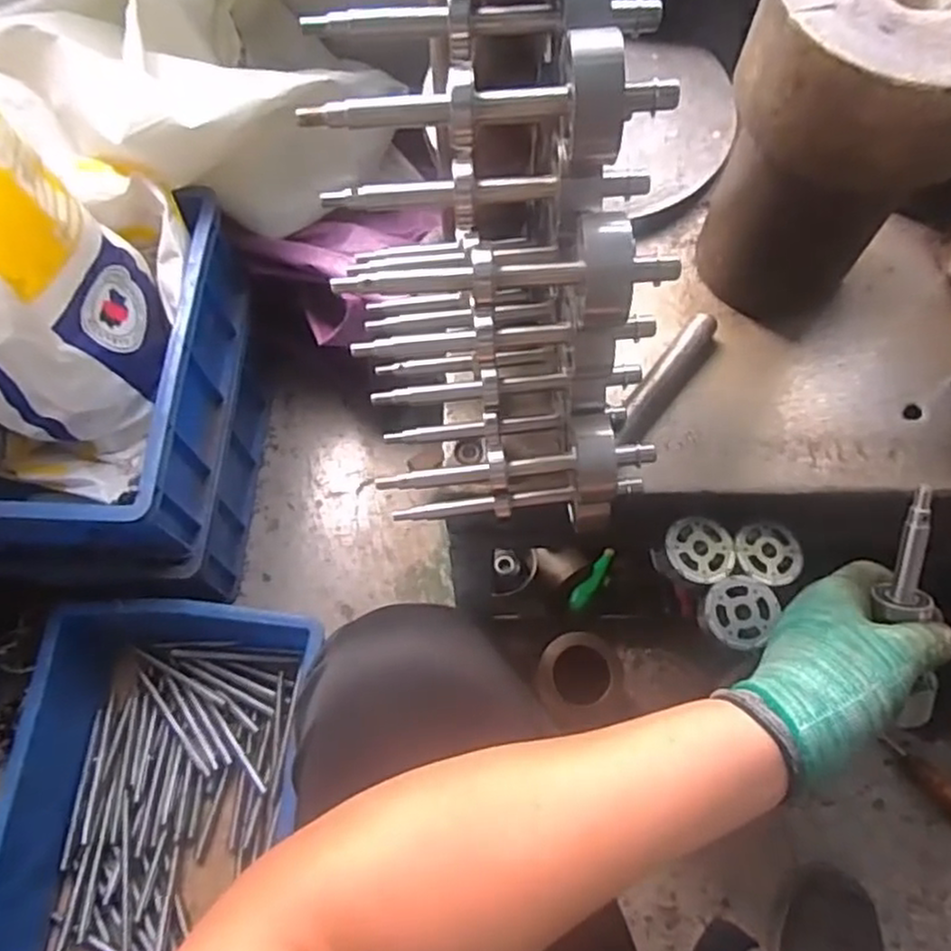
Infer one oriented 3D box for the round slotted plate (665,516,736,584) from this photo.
[{"bbox_3d":[0.165,0.054,0.521,0.051,0.006,0.049,3,67,1],"label":"round slotted plate"}]

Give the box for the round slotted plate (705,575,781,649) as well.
[{"bbox_3d":[0.188,0.094,0.503,0.047,0.008,0.053,34,71,13],"label":"round slotted plate"}]

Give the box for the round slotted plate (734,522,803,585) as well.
[{"bbox_3d":[0.219,0.058,0.531,0.051,0.009,0.047,0,67,0],"label":"round slotted plate"}]

